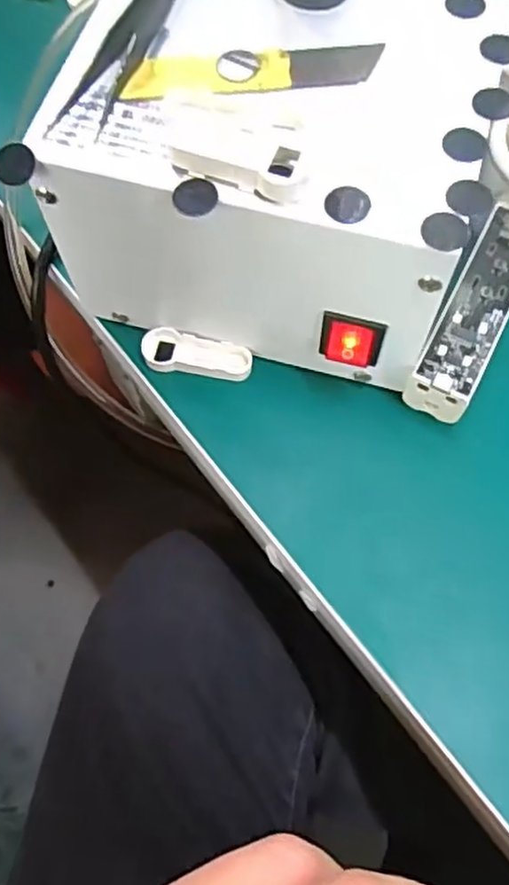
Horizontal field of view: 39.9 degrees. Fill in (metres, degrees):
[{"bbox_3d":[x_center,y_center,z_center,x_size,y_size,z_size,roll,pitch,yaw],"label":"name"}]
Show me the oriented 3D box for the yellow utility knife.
[{"bbox_3d":[0.000,-0.133,0.252,0.091,0.009,0.027,-4,67,-1],"label":"yellow utility knife"}]

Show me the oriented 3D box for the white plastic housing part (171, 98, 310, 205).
[{"bbox_3d":[-0.004,-0.102,0.237,0.048,0.010,0.035,14,68,6],"label":"white plastic housing part"}]

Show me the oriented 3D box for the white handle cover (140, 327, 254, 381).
[{"bbox_3d":[-0.027,-0.040,0.323,0.051,0.004,0.019,15,68,7],"label":"white handle cover"}]

